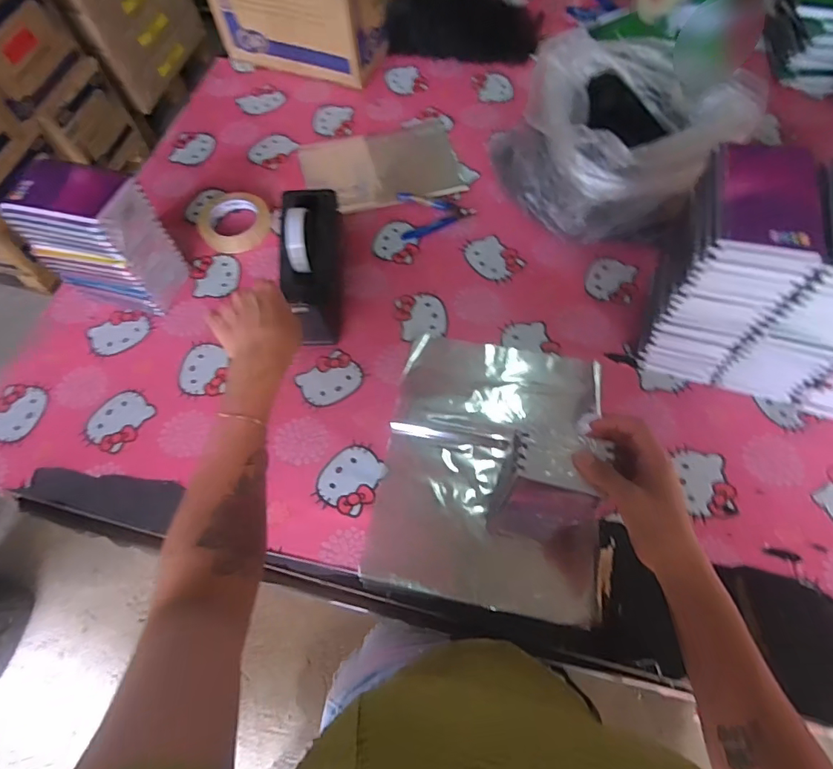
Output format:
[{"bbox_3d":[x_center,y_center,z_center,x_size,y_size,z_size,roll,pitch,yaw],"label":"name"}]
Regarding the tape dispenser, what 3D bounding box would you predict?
[{"bbox_3d":[-0.142,-0.165,0.660,0.075,0.109,0.203,-2,64,1],"label":"tape dispenser"}]

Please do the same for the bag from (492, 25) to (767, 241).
[{"bbox_3d":[0.274,-0.333,0.650,0.304,0.179,0.224,-35,68,-14],"label":"bag"}]

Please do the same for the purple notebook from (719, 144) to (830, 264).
[{"bbox_3d":[0.320,-0.170,0.439,0.087,0.010,0.118,13,65,8],"label":"purple notebook"}]

